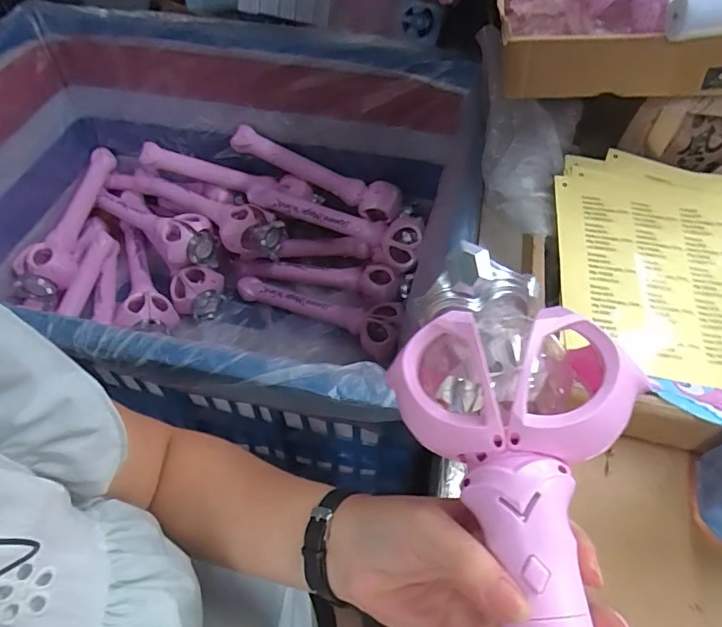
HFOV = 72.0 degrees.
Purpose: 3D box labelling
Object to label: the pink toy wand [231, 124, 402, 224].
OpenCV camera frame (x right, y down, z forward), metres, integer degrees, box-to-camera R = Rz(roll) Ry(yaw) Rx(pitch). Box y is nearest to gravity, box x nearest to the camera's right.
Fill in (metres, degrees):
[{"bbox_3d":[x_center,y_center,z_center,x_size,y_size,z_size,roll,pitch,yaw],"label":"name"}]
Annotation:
[{"bbox_3d":[-0.079,-0.262,0.926,0.328,0.068,0.054,22,54,-9],"label":"pink toy wand"}]

